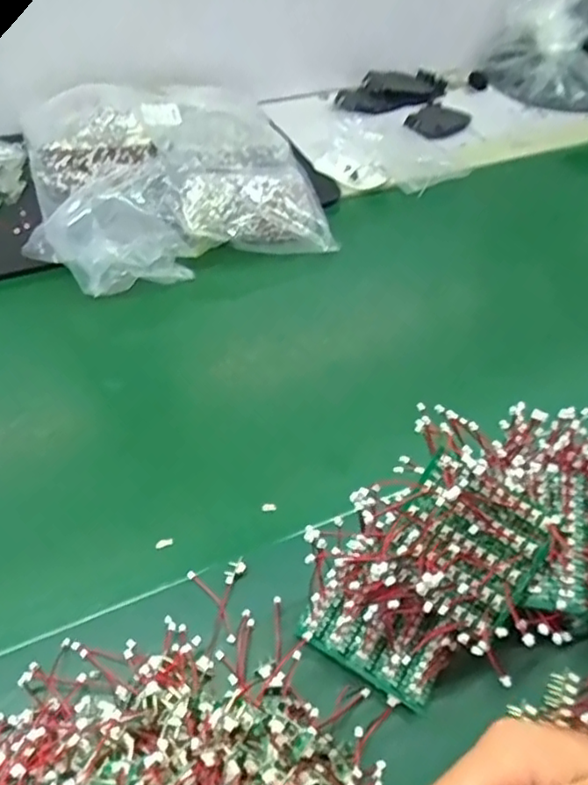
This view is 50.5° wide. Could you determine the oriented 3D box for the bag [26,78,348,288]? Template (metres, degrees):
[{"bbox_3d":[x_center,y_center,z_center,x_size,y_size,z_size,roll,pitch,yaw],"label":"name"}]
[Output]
[{"bbox_3d":[-0.143,-0.254,0.704,0.305,0.077,0.303,-12,50,-14],"label":"bag"}]

